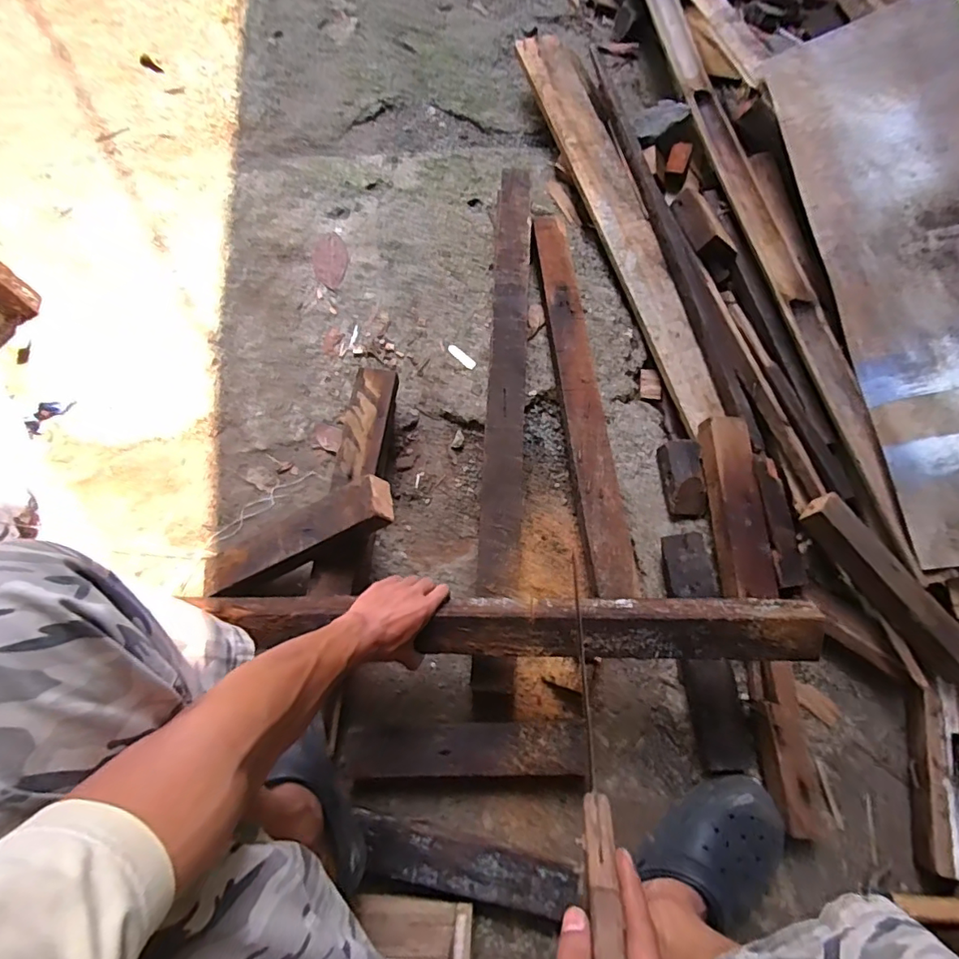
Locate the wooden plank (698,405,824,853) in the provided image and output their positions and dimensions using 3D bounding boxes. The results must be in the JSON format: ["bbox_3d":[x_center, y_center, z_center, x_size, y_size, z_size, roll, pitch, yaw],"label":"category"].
[{"bbox_3d":[0.394,0.169,0.761,0.075,0.079,0.537,-4,72,-1],"label":"wooden plank"}]

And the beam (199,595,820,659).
[{"bbox_3d":[0.011,0.173,0.635,0.729,0.042,0.067,0,70,7],"label":"beam"}]

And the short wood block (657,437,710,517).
[{"bbox_3d":[0.323,-0.002,0.841,0.061,0.046,0.117,-3,72,0],"label":"short wood block"}]

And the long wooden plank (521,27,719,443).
[{"bbox_3d":[0.250,-0.507,0.994,0.104,0.019,0.890,-14,74,-3],"label":"long wooden plank"}]

